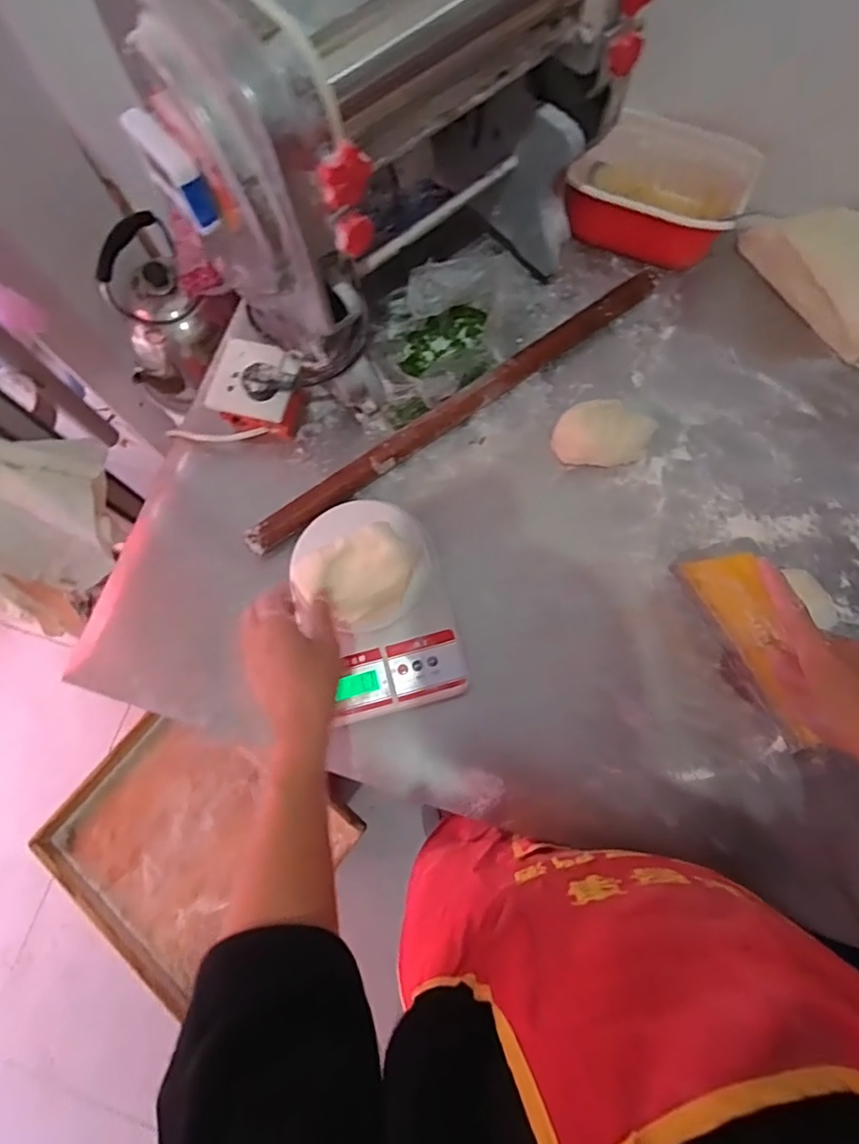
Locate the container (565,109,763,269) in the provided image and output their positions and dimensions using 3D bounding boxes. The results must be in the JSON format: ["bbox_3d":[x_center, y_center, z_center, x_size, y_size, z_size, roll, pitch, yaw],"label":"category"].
[{"bbox_3d":[0.258,-0.434,0.646,0.183,0.091,0.107,24,75,9],"label":"container"}]

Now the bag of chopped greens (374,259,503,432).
[{"bbox_3d":[0.014,-0.269,0.634,0.162,0.066,0.180,-11,72,-2],"label":"bag of chopped greens"}]

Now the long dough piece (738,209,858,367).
[{"bbox_3d":[0.461,-0.339,0.631,0.078,0.091,0.219,-31,74,-8],"label":"long dough piece"}]

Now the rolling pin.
[{"bbox_3d":[0.036,-0.186,0.624,0.542,0.030,0.034,-36,75,-9],"label":"rolling pin"}]

